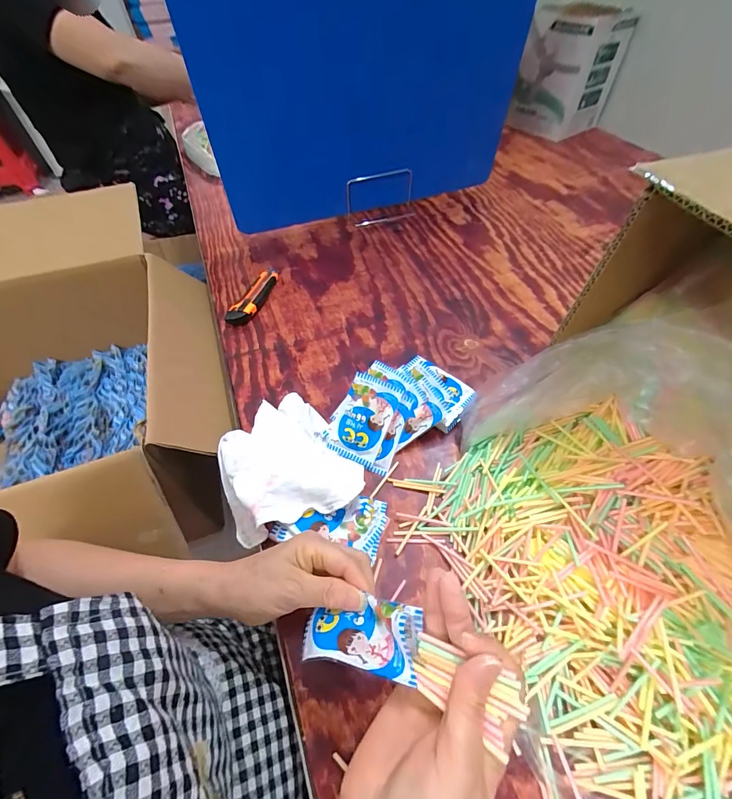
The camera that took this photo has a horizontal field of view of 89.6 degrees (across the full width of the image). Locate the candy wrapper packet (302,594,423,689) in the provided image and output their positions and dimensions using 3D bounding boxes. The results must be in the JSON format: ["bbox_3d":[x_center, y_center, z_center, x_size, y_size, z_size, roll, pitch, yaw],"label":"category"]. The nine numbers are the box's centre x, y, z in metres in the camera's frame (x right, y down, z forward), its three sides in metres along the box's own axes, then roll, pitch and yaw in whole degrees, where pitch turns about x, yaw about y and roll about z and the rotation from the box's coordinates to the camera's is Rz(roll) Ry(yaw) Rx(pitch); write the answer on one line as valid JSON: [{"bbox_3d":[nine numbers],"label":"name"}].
[{"bbox_3d":[-0.006,0.168,0.261,0.087,0.022,0.044,-10,50,21],"label":"candy wrapper packet"}]

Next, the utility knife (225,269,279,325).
[{"bbox_3d":[-0.193,-0.183,0.650,0.041,0.022,0.148,15,55,13],"label":"utility knife"}]

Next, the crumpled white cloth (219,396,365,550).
[{"bbox_3d":[-0.101,0.076,0.435,0.145,0.048,0.177,-28,57,-18],"label":"crumpled white cloth"}]

